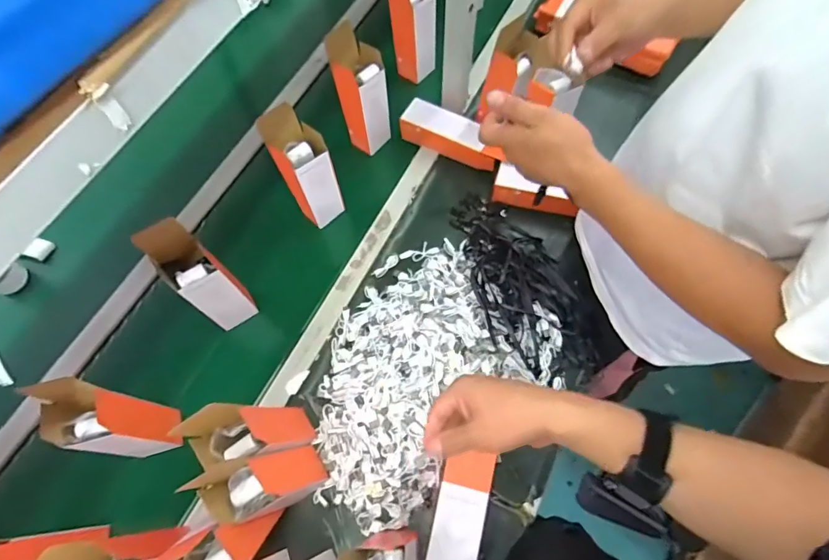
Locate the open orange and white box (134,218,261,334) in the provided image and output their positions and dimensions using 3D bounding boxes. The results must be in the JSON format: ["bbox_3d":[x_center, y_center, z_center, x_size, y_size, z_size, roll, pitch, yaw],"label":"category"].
[{"bbox_3d":[-0.319,0.002,0.688,0.082,0.228,0.068,39,72,16],"label":"open orange and white box"}]

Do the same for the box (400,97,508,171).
[{"bbox_3d":[0.073,-0.286,0.896,0.205,0.061,0.065,27,69,12],"label":"box"}]

